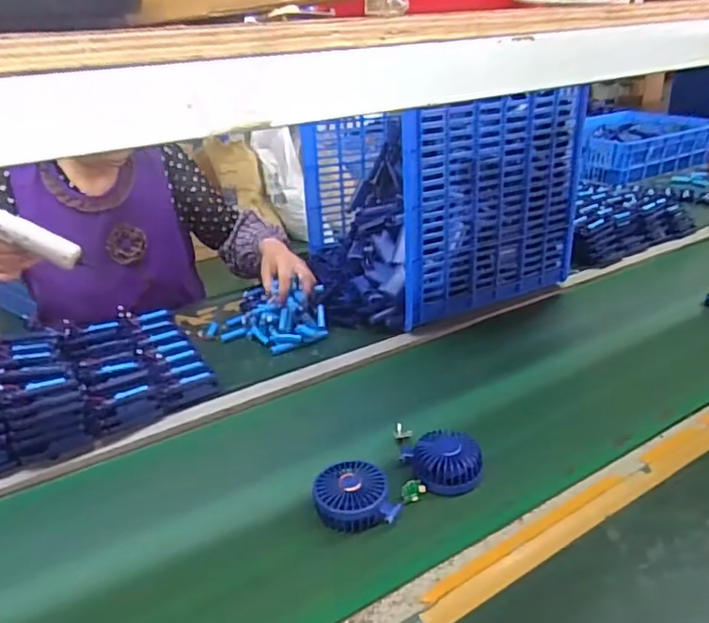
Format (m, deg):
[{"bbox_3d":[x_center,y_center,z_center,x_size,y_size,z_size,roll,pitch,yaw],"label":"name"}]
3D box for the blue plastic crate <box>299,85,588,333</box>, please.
[{"bbox_3d":[0.151,-0.270,1.226,0.376,0.394,0.471,-16,29,-24],"label":"blue plastic crate"}]

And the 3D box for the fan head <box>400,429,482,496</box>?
[{"bbox_3d":[0.118,0.194,0.749,0.081,0.049,0.095,-20,31,-30],"label":"fan head"}]

